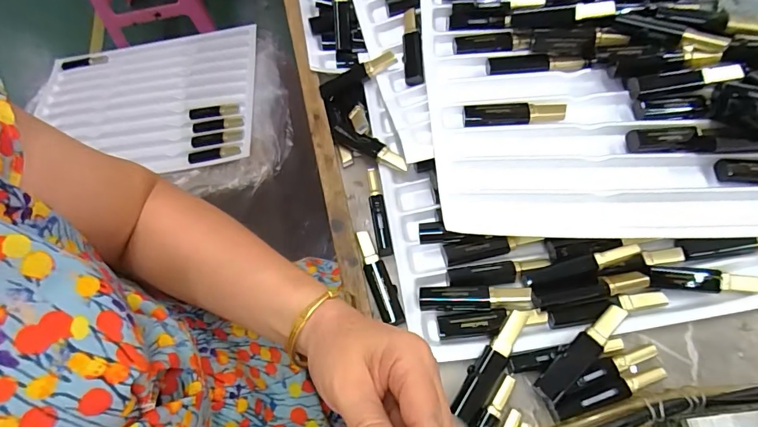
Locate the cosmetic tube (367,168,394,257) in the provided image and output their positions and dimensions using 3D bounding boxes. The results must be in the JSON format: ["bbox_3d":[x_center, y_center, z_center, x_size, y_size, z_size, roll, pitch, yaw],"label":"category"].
[{"bbox_3d":[-0.001,-0.004,0.380,0.013,0.014,0.086,-11,61,0],"label":"cosmetic tube"}]

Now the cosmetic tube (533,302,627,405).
[{"bbox_3d":[0.143,0.098,0.298,0.082,0.018,0.019,-40,65,-14],"label":"cosmetic tube"}]

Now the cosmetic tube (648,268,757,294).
[{"bbox_3d":[0.249,0.050,0.322,0.085,0.013,0.016,0,62,6],"label":"cosmetic tube"}]

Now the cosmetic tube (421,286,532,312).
[{"bbox_3d":[0.073,0.064,0.324,0.081,0.013,0.018,-1,62,6],"label":"cosmetic tube"}]

